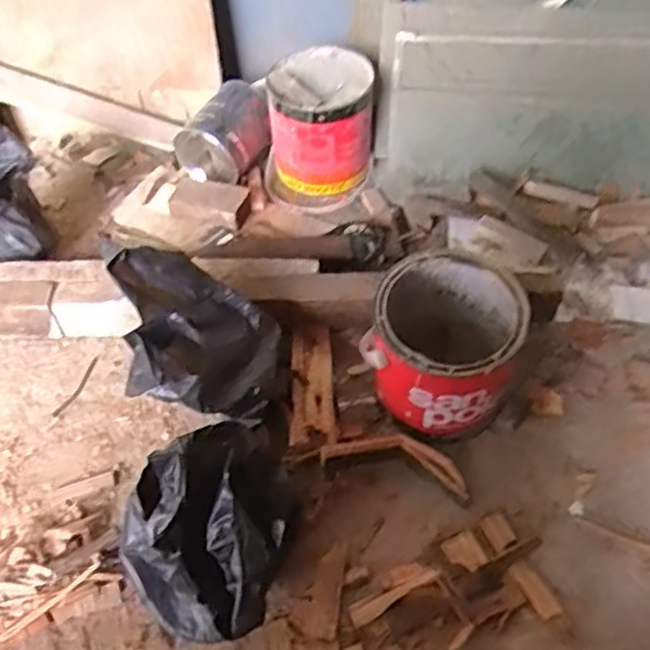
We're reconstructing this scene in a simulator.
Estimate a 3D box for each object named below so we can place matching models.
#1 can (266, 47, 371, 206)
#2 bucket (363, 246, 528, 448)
[{"bbox_3d":[-0.009,-0.286,1.024,0.153,0.190,0.153,0,48,0],"label":"can"},{"bbox_3d":[0.129,0.028,0.742,0.154,0.166,0.157,23,53,20],"label":"bucket"}]

